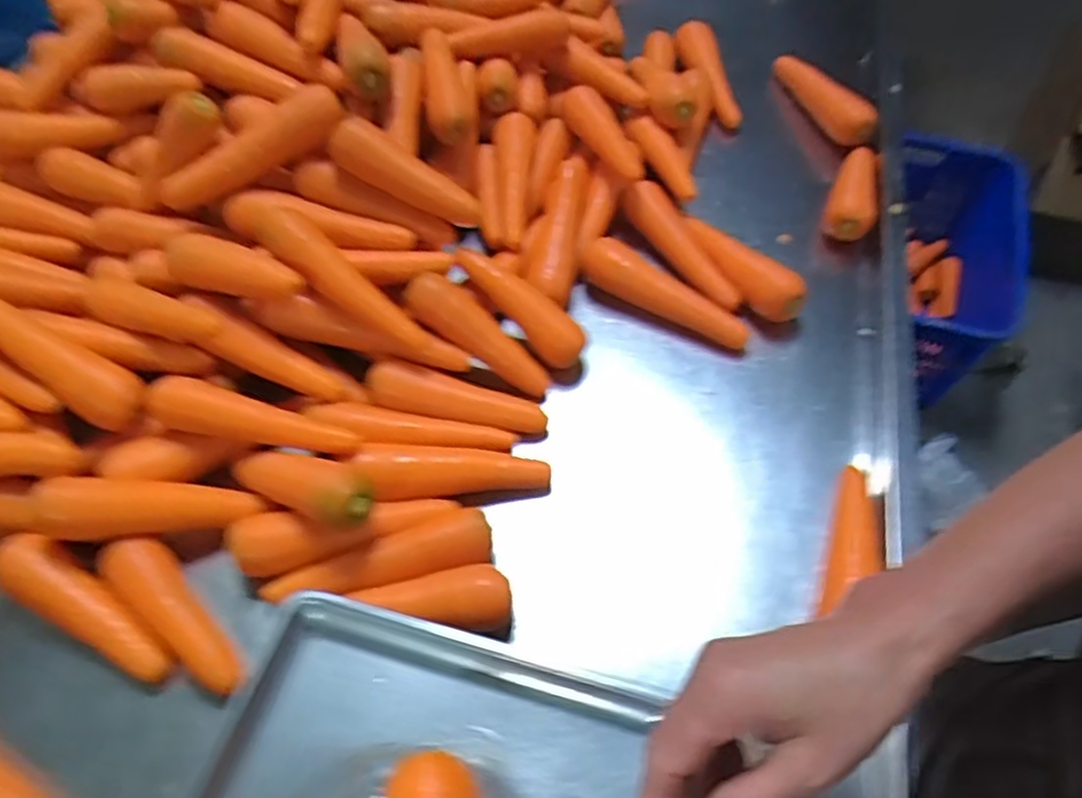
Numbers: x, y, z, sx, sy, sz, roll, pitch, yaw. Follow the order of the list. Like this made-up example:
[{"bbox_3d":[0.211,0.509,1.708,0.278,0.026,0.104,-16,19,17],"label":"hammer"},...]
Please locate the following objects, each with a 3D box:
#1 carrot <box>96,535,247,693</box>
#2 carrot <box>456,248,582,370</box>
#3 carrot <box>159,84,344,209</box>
[{"bbox_3d":[-0.266,0.152,0.512,0.141,0.033,0.041,33,61,21],"label":"carrot"},{"bbox_3d":[-0.019,-0.088,0.653,0.139,0.034,0.038,42,62,-1],"label":"carrot"},{"bbox_3d":[-0.257,-0.219,0.631,0.178,0.044,0.050,-25,55,10],"label":"carrot"}]

